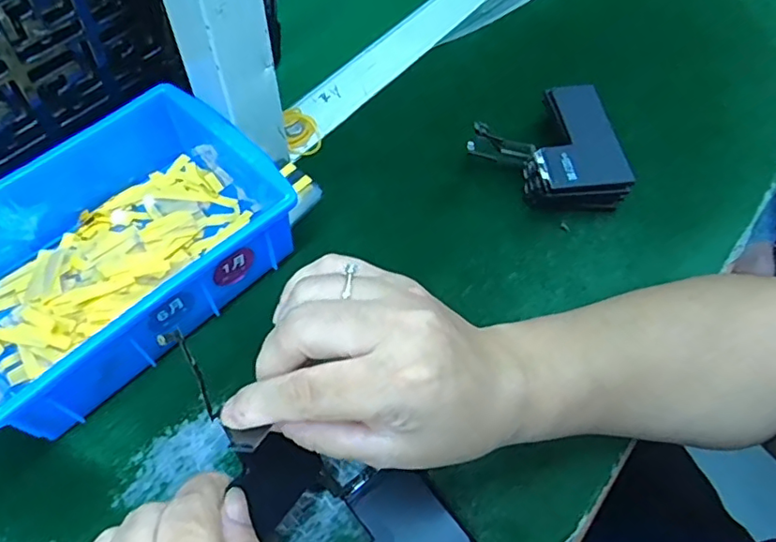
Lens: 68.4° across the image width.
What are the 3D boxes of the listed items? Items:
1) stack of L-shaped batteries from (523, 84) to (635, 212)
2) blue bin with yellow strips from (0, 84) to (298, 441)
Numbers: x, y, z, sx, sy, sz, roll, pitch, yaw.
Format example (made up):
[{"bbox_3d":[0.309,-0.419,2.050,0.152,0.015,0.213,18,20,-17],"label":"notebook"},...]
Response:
[{"bbox_3d":[0.130,-0.088,0.414,0.069,0.042,0.099,-5,58,-4],"label":"stack of L-shaped batteries"},{"bbox_3d":[-0.172,-0.013,0.350,0.138,0.069,0.197,40,66,22],"label":"blue bin with yellow strips"}]

